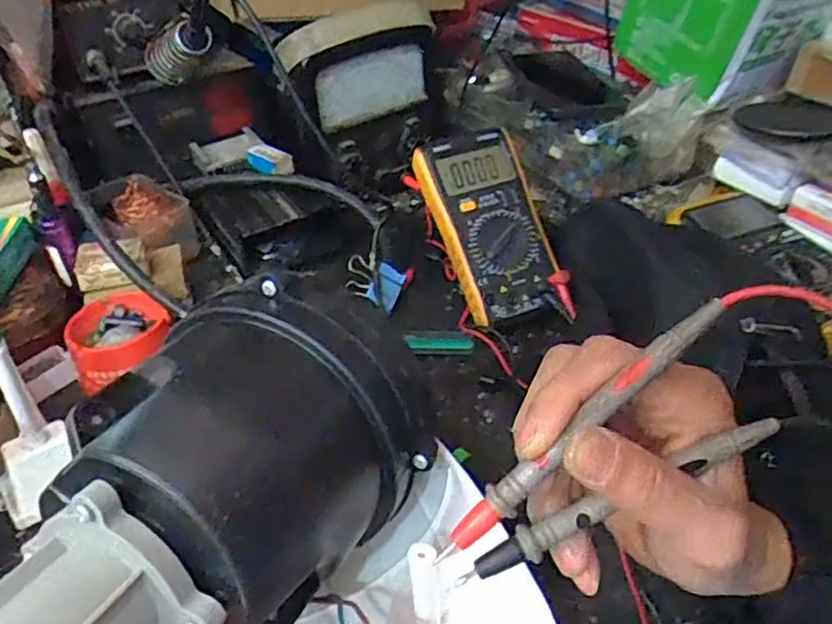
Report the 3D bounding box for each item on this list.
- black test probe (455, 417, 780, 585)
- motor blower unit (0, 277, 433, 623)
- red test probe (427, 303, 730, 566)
[{"bbox_3d":[0.077,0.070,0.253,0.134,0.008,0.011,-23,40,-6],"label":"black test probe"},{"bbox_3d":[-0.090,0.085,0.261,0.101,0.093,0.248,18,42,25],"label":"motor blower unit"},{"bbox_3d":[0.059,0.042,0.244,0.133,0.007,0.010,-43,44,2],"label":"red test probe"}]

